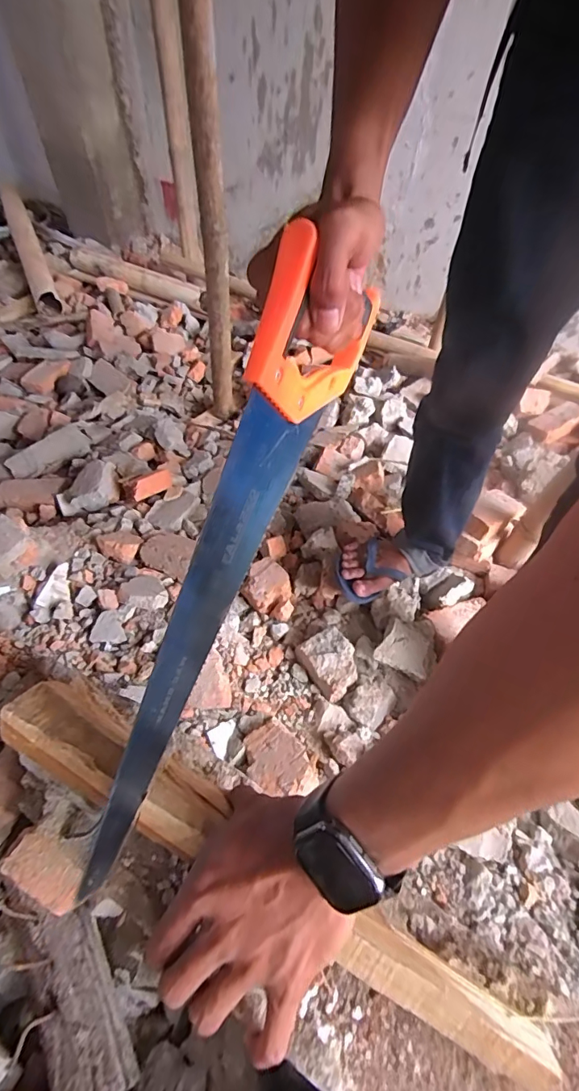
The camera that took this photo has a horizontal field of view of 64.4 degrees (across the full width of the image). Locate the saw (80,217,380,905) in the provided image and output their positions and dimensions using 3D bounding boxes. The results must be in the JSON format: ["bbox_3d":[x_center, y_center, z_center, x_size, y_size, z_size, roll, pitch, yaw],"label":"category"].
[{"bbox_3d":[-0.044,0.014,0.311,0.039,0.103,0.403,20,88,12],"label":"saw"}]

